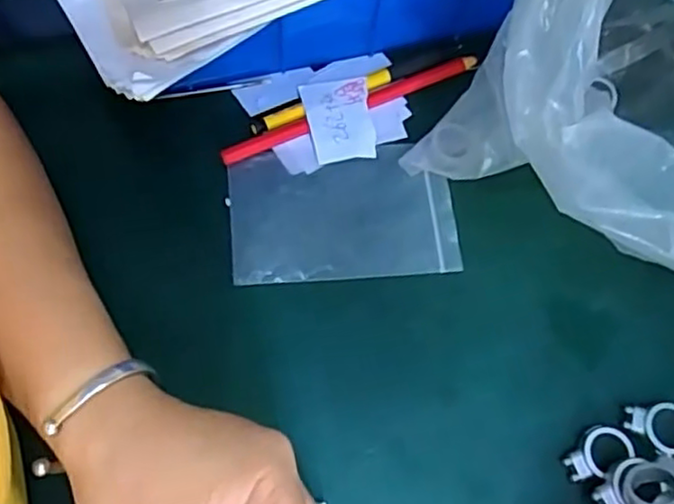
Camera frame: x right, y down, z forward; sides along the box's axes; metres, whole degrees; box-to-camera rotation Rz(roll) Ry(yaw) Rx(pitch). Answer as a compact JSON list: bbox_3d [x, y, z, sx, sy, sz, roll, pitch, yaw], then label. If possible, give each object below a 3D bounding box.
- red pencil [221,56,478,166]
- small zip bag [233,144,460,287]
[{"bbox_3d":[0.010,-0.087,0.390,0.166,0.008,0.010,-24,72,-11],"label":"red pencil"},{"bbox_3d":[0.003,-0.022,0.371,0.124,0.005,0.076,-4,69,-4],"label":"small zip bag"}]

